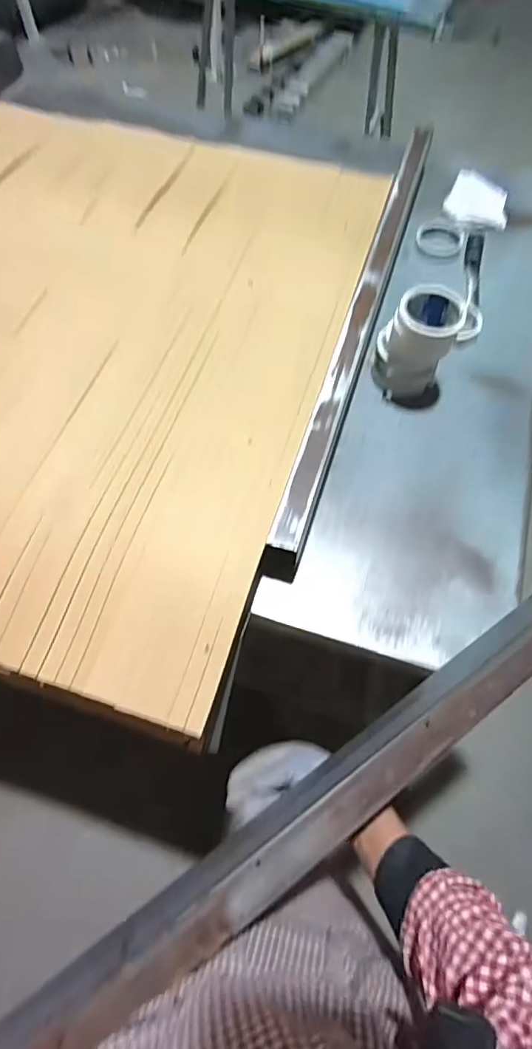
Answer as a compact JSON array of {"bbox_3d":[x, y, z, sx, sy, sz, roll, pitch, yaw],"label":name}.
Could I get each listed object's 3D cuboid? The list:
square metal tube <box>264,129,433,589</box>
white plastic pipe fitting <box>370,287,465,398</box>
[{"bbox_3d":[0.154,-0.330,0.816,0.042,0.097,0.909,16,65,8],"label":"square metal tube"},{"bbox_3d":[0.224,-0.274,0.753,0.105,0.134,0.089,19,65,9],"label":"white plastic pipe fitting"}]

